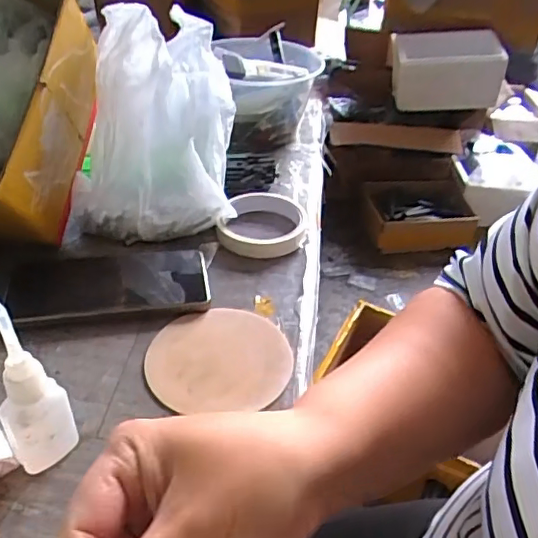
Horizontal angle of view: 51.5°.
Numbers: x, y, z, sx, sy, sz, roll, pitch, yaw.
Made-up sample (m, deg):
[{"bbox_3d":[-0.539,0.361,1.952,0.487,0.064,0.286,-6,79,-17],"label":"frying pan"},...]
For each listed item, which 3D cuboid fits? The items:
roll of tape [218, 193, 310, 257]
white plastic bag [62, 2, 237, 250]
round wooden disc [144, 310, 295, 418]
[{"bbox_3d":[-0.004,-0.044,0.550,0.083,0.023,0.087,3,38,-2],"label":"roll of tape"},{"bbox_3d":[-0.112,-0.143,0.544,0.156,0.178,0.156,-1,38,-7],"label":"white plastic bag"},{"bbox_3d":[-0.038,0.065,0.425,0.105,0.004,0.097,-2,39,-8],"label":"round wooden disc"}]

